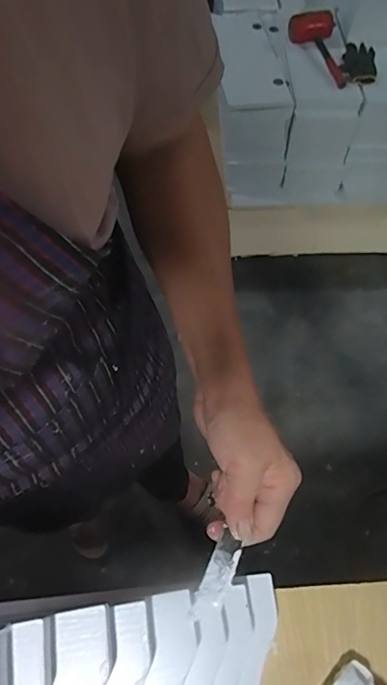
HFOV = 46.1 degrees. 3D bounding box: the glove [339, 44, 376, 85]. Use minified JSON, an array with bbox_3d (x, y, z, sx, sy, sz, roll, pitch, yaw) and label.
[{"bbox_3d":[0.518,-0.869,1.414,0.114,0.035,0.222,19,64,7],"label":"glove"}]

